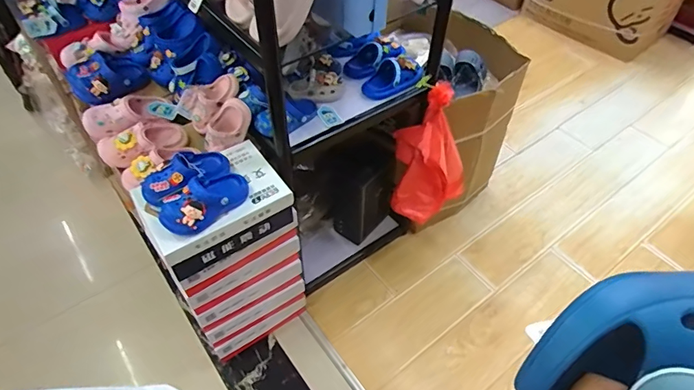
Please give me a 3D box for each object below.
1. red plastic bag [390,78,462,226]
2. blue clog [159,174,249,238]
[{"bbox_3d":[0.254,-0.116,1.371,0.199,0.434,0.164,22,53,17],"label":"red plastic bag"},{"bbox_3d":[-0.292,0.007,0.938,0.187,0.083,0.086,-28,55,-22],"label":"blue clog"}]

